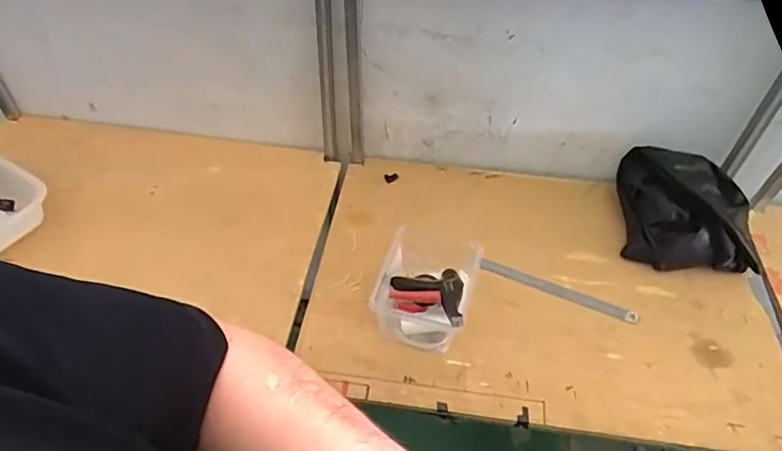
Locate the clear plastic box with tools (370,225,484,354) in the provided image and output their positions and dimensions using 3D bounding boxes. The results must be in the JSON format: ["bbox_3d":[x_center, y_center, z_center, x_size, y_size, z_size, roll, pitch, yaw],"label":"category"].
[{"bbox_3d":[0.061,0.118,0.963,0.173,0.134,0.181,15,49,11],"label":"clear plastic box with tools"}]

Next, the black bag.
[{"bbox_3d":[0.624,-0.038,1.110,0.249,0.160,0.244,4,48,1],"label":"black bag"}]

